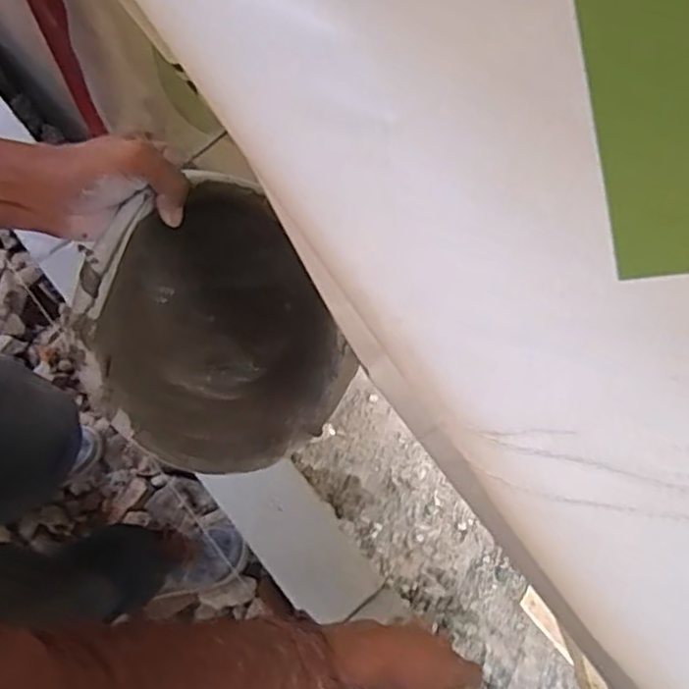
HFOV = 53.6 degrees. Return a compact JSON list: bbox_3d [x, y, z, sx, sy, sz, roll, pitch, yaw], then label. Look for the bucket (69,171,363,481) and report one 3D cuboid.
[{"bbox_3d":[-0.113,-0.041,0.625,0.223,0.261,0.200,-16,31,3],"label":"bucket"}]

